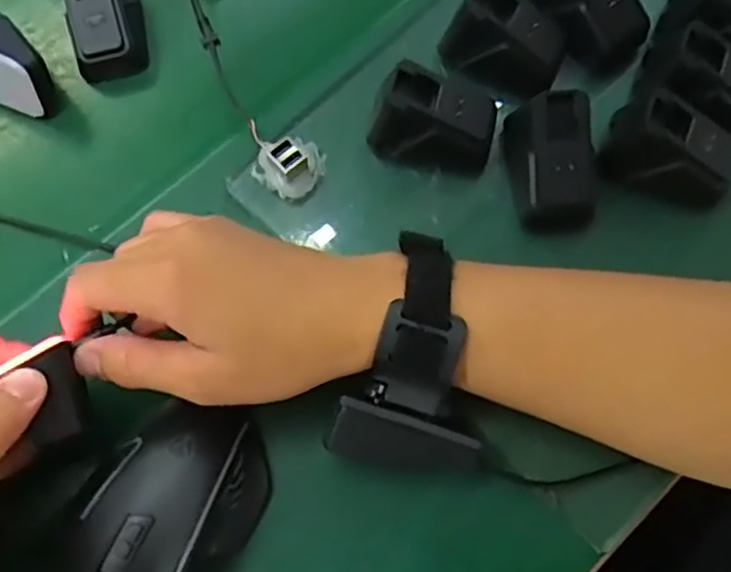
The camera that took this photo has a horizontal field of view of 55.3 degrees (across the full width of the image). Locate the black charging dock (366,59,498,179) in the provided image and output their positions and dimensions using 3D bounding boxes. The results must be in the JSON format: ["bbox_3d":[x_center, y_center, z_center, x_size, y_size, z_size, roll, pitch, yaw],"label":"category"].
[{"bbox_3d":[0.036,-0.087,0.376,0.063,0.047,0.038,11,73,5],"label":"black charging dock"}]

